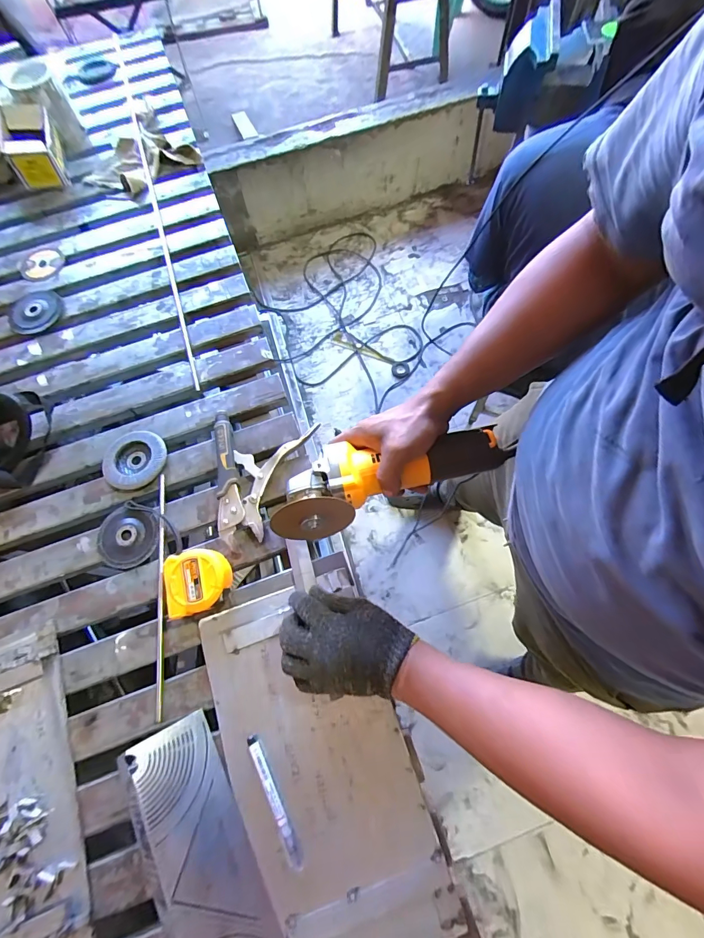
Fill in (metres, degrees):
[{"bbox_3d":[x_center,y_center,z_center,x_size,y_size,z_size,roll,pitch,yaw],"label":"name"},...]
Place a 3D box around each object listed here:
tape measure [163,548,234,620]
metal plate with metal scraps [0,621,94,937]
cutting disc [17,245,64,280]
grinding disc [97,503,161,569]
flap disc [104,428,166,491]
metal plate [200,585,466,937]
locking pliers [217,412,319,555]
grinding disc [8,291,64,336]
[{"bbox_3d":[-0.197,0.146,0.524,0.077,0.043,0.076,-13,69,-4],"label":"tape measure"},{"bbox_3d":[-0.385,0.378,0.456,0.130,0.016,0.341,-21,70,-7],"label":"metal plate with metal scraps"},{"bbox_3d":[-0.593,-0.394,0.770,0.093,0.007,0.080,34,73,13],"label":"cutting disc"},{"bbox_3d":[-0.316,0.095,0.565,0.086,0.014,0.081,0,69,1],"label":"grinding disc"},{"bbox_3d":[-0.329,-0.016,0.606,0.094,0.013,0.095,0,69,1],"label":"flap disc"},{"bbox_3d":[-0.039,0.327,0.463,0.186,0.012,0.380,-23,69,-8],"label":"metal plate"},{"bbox_3d":[-0.154,0.009,0.584,0.142,0.027,0.195,15,70,7],"label":"locking pliers"},{"bbox_3d":[-0.562,-0.281,0.713,0.092,0.015,0.092,0,69,1],"label":"grinding disc"}]

